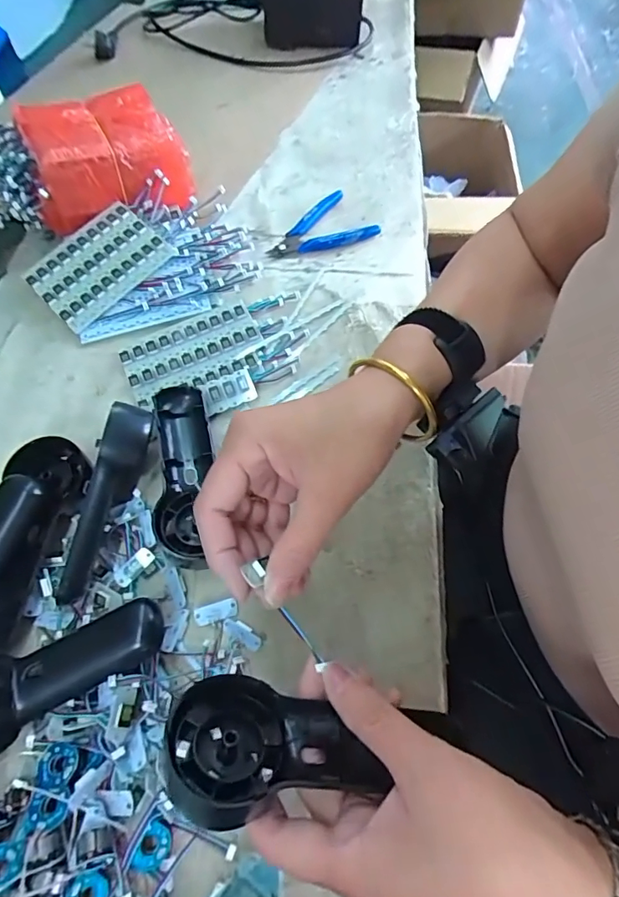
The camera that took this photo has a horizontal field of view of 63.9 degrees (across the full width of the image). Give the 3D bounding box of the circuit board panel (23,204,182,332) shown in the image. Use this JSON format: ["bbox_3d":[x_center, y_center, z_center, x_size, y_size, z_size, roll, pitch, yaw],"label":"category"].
[{"bbox_3d":[-0.212,-0.186,0.497,0.125,0.005,0.096,-44,73,-10],"label":"circuit board panel"}]

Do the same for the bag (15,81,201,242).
[{"bbox_3d":[-0.216,-0.304,0.520,0.156,0.083,0.104,-27,64,-13],"label":"bag"}]

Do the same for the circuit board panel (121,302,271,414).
[{"bbox_3d":[-0.100,-0.077,0.450,0.125,0.011,0.110,-27,63,-9],"label":"circuit board panel"}]

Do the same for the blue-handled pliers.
[{"bbox_3d":[0.011,-0.231,0.533,0.113,0.014,0.074,-36,65,-15],"label":"blue-handled pliers"}]

